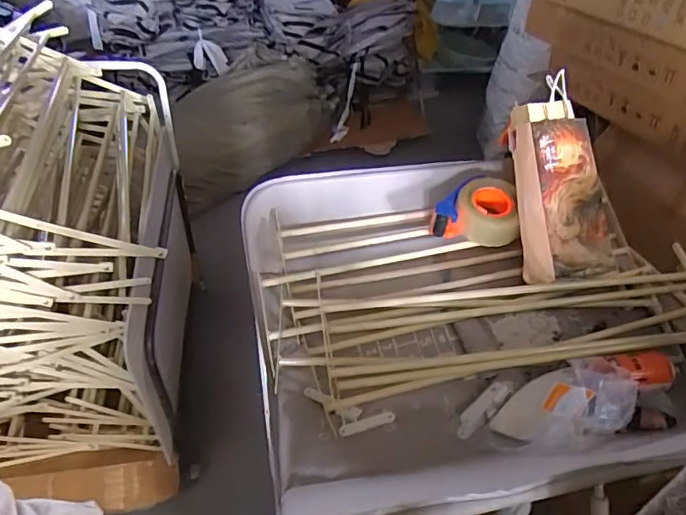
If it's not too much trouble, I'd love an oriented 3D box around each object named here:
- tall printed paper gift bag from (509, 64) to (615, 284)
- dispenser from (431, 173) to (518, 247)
[{"bbox_3d":[0.383,-0.138,0.944,0.148,0.349,0.077,-9,1,-15],"label":"tall printed paper gift bag"},{"bbox_3d":[0.257,-0.092,1.022,0.159,0.076,0.120,12,42,8],"label":"dispenser"}]

